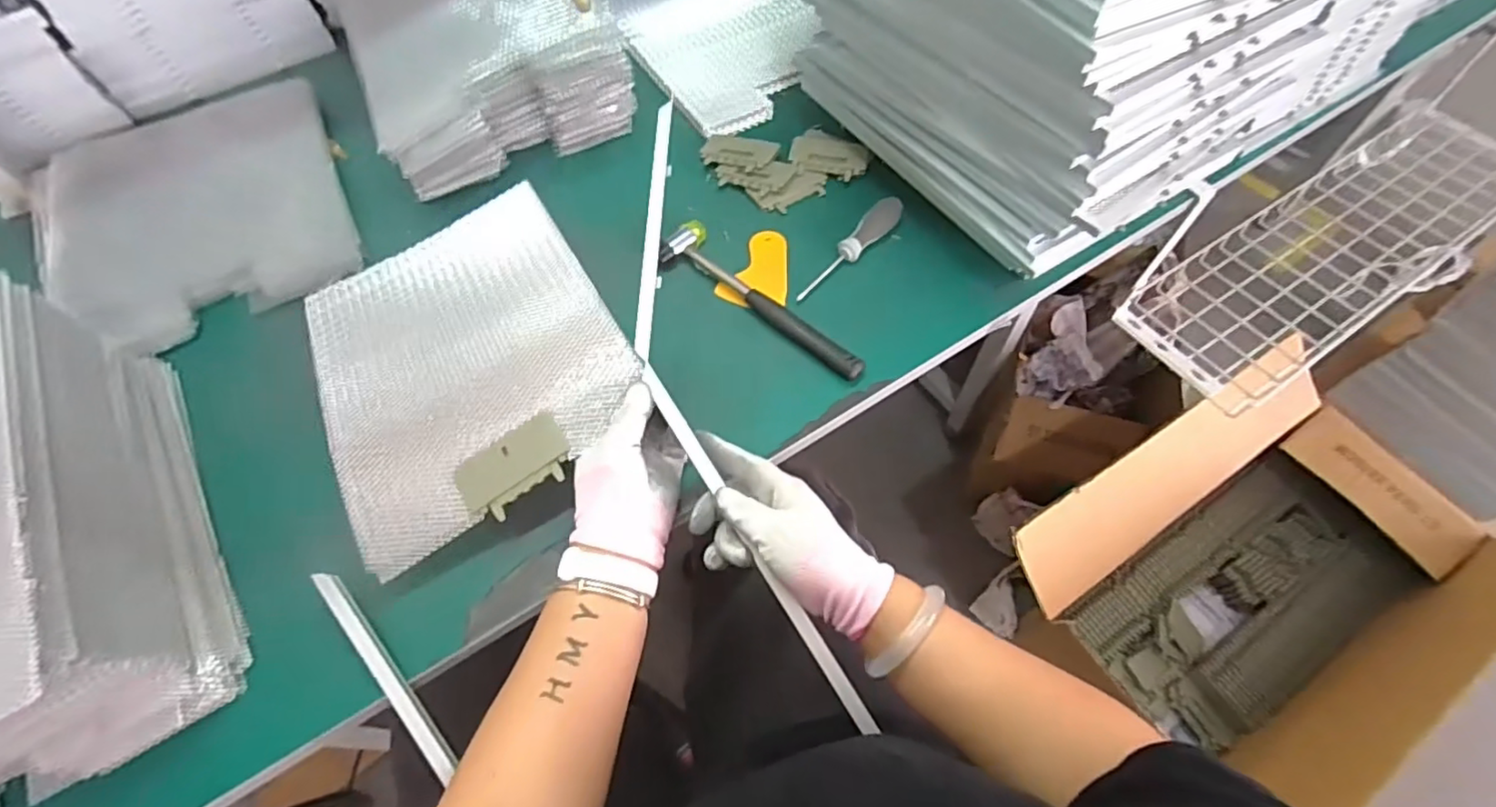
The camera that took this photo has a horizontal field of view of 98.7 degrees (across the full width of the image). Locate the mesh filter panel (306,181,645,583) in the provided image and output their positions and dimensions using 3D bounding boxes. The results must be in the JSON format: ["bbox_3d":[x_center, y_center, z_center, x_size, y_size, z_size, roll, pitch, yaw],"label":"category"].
[{"bbox_3d":[-0.251,-0.056,0.562,0.245,0.047,0.328,-28,62,-14],"label":"mesh filter panel"}]

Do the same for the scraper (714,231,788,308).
[{"bbox_3d":[0.006,-0.139,0.649,0.068,0.009,0.099,2,60,3],"label":"scraper"}]

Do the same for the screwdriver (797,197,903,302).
[{"bbox_3d":[0.098,-0.158,0.639,0.150,0.025,0.026,-40,66,-19],"label":"screwdriver"}]

